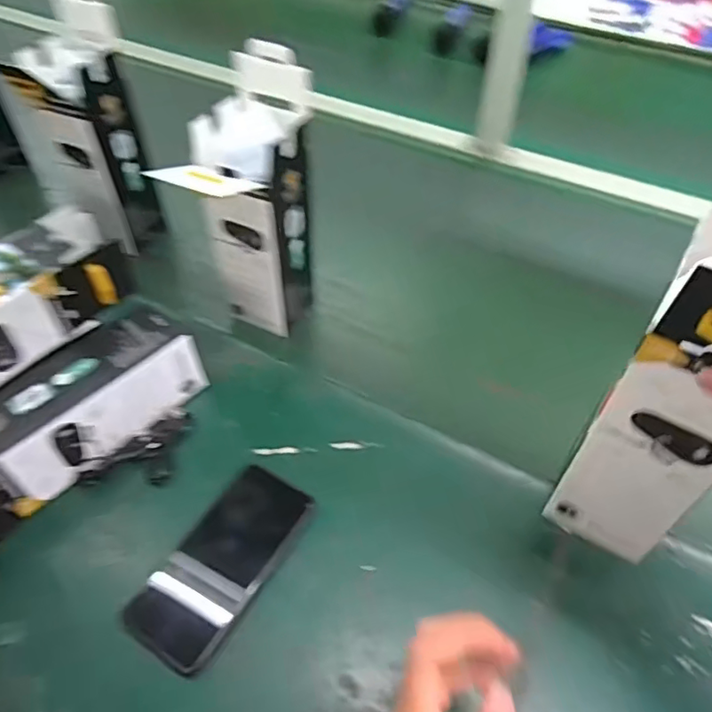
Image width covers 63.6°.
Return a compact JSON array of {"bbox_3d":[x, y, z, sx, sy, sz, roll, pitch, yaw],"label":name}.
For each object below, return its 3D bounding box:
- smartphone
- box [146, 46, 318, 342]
[{"bbox_3d":[-0.108,0.166,0.472,0.077,0.009,0.162,26,54,20],"label":"smartphone"},{"bbox_3d":[-0.103,-0.136,0.568,0.091,0.264,0.132,15,51,12],"label":"box"}]

